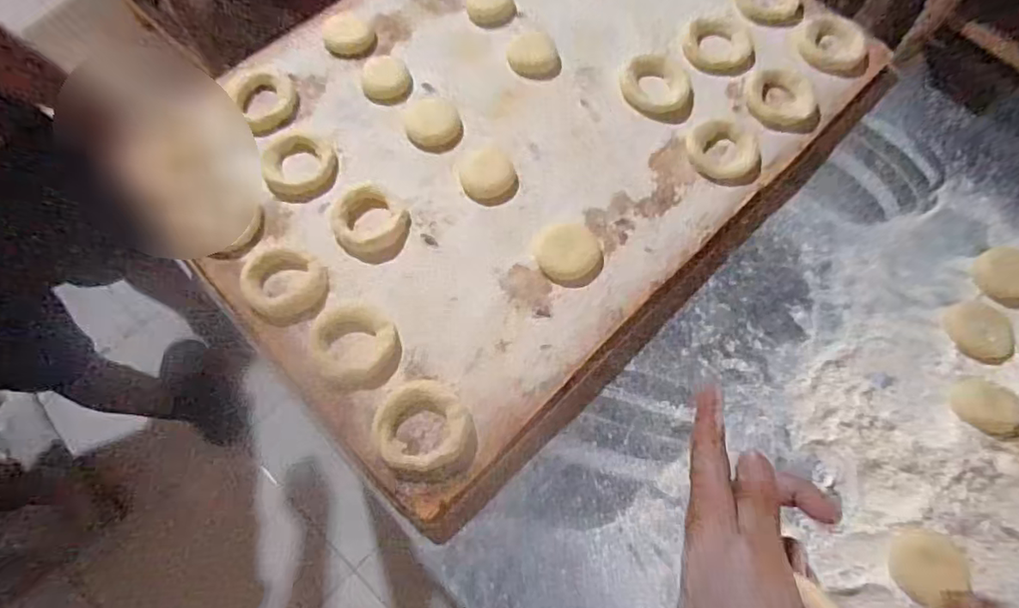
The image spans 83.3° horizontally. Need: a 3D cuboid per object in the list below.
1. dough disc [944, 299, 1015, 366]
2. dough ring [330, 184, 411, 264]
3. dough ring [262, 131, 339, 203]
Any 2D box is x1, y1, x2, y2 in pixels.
[{"bbox_3d":[0.377,0.022,0.457,0.044,0.008,0.051,-21,69,-9],"label":"dough disc"},{"bbox_3d":[-0.113,-0.065,0.461,0.057,0.021,0.054,0,67,-1],"label":"dough ring"},{"bbox_3d":[-0.177,-0.117,0.484,0.061,0.013,0.061,0,67,-1],"label":"dough ring"}]

